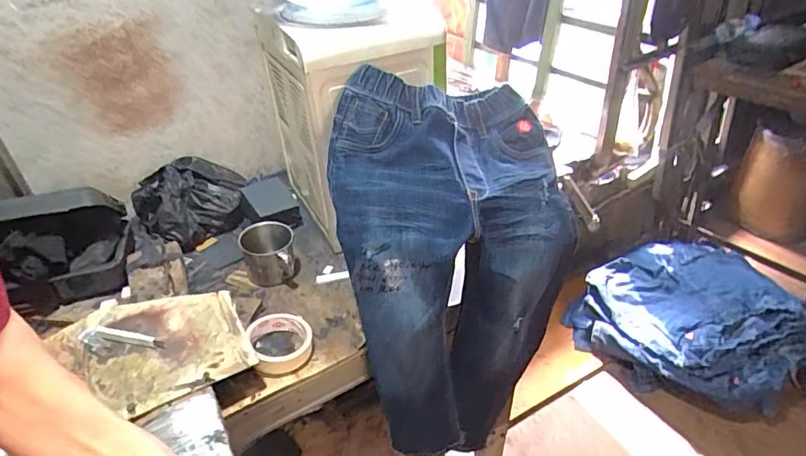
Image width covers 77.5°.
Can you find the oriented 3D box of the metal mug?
[{"bbox_3d":[-0.213,0.048,0.814,0.084,0.080,0.089,-14,38,-13],"label":"metal mug"}]

